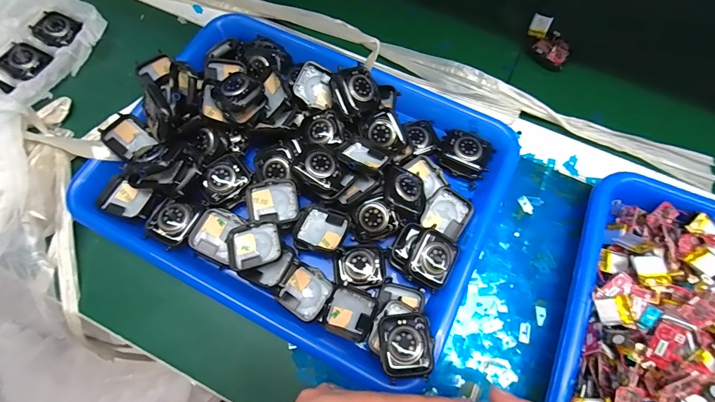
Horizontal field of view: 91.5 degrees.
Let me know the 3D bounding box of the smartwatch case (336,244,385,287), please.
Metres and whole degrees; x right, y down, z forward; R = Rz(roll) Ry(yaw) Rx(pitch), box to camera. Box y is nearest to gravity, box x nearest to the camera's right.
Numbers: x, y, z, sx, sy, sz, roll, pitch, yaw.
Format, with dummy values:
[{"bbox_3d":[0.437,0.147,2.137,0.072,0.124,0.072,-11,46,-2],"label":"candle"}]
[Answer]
[{"bbox_3d":[0.003,0.054,0.291,0.040,0.008,0.035,-3,70,-1],"label":"smartwatch case"}]

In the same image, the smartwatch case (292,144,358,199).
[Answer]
[{"bbox_3d":[-0.029,-0.025,0.295,0.049,0.012,0.036,32,73,11],"label":"smartwatch case"}]

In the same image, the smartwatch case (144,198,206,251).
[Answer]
[{"bbox_3d":[-0.154,0.017,0.290,0.036,0.006,0.042,22,71,8],"label":"smartwatch case"}]

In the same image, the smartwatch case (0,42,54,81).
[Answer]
[{"bbox_3d":[-0.340,-0.142,0.360,0.053,0.015,0.038,33,73,12],"label":"smartwatch case"}]

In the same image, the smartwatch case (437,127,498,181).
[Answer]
[{"bbox_3d":[0.099,-0.045,0.319,0.048,0.011,0.039,26,72,9],"label":"smartwatch case"}]

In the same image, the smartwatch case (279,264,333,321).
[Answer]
[{"bbox_3d":[-0.042,0.075,0.287,0.037,0.008,0.038,32,73,11],"label":"smartwatch case"}]

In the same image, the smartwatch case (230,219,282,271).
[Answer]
[{"bbox_3d":[-0.083,0.035,0.282,0.042,0.009,0.035,-15,69,-1],"label":"smartwatch case"}]

